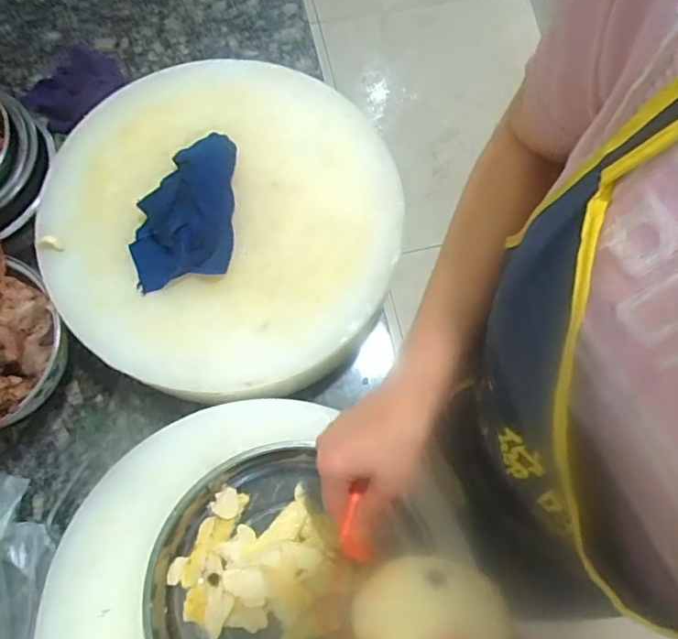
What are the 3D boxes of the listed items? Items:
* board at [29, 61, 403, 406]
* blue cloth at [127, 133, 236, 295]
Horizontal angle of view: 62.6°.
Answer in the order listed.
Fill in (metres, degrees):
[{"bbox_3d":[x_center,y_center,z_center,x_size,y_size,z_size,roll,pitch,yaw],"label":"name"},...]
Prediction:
[{"bbox_3d":[-0.123,-0.112,0.570,0.363,0.040,0.354,1,72,-2],"label":"board"},{"bbox_3d":[-0.153,-0.110,0.558,0.091,0.030,0.160,3,72,-1],"label":"blue cloth"}]

